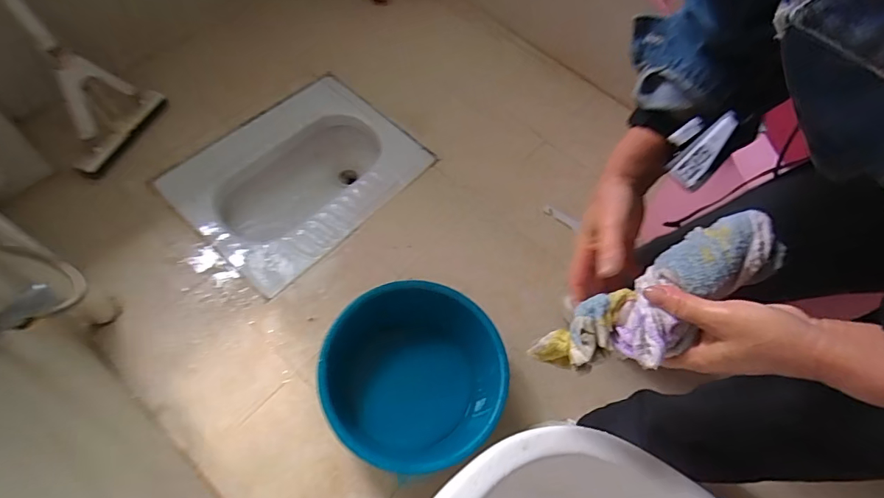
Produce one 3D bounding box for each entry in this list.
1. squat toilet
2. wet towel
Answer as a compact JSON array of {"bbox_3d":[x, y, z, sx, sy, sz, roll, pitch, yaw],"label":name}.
[{"bbox_3d":[-0.348,-0.169,1.239,0.418,0.189,0.569,41,65,15],"label":"squat toilet"},{"bbox_3d":[0.185,0.041,0.381,0.223,0.040,0.069,-31,63,-3],"label":"wet towel"}]

